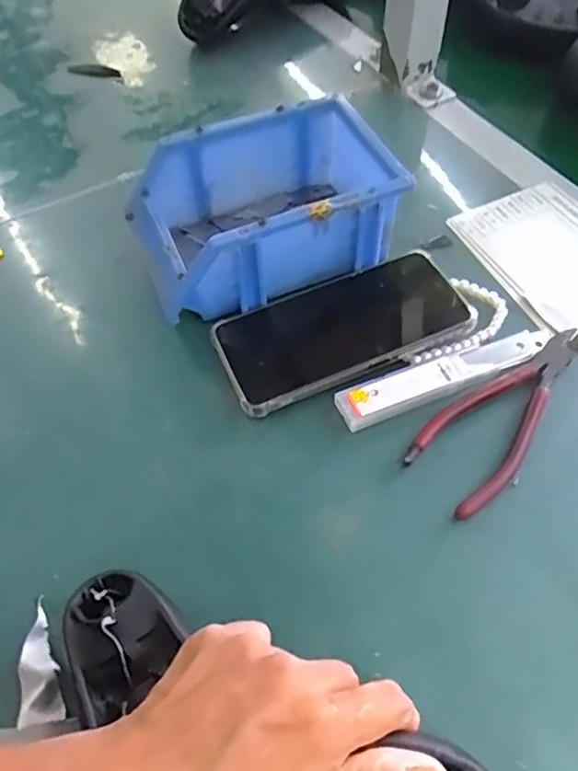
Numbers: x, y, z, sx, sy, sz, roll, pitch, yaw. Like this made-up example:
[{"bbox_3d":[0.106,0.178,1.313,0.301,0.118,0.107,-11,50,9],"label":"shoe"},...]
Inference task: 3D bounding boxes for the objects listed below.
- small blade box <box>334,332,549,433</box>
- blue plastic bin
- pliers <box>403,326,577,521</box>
[{"bbox_3d":[0.104,-0.008,0.393,0.153,0.014,0.028,-21,58,-13],"label":"small blade box"},{"bbox_3d":[-0.015,-0.125,0.437,0.183,0.075,0.119,-19,58,-12],"label":"blue plastic bin"},{"bbox_3d":[0.140,0.018,0.377,0.151,0.009,0.057,-32,61,-19],"label":"pliers"}]

